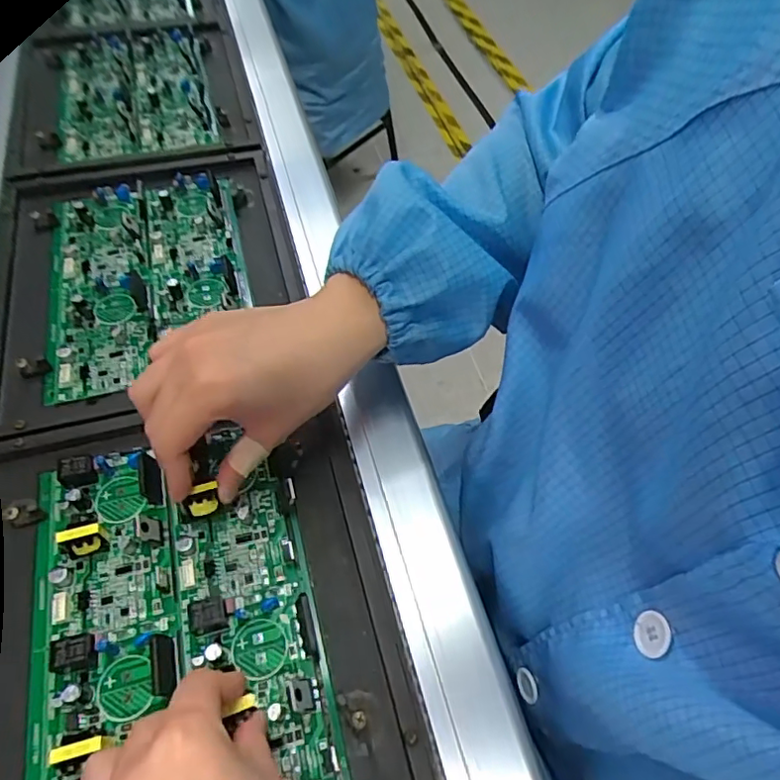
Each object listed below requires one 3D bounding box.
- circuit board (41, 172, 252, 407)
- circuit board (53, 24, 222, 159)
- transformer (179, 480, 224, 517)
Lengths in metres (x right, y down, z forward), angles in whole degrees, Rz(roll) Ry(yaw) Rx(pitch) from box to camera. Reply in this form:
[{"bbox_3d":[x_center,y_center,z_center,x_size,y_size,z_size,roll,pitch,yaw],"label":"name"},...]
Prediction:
[{"bbox_3d":[-0.201,-0.098,0.462,0.155,0.019,0.216,-12,58,-9],"label":"circuit board"},{"bbox_3d":[-0.270,-0.319,0.595,0.143,0.014,0.216,-13,58,-10],"label":"circuit board"},{"bbox_3d":[-0.113,0.067,0.339,0.022,0.017,0.015,-19,60,-14],"label":"transformer"}]

